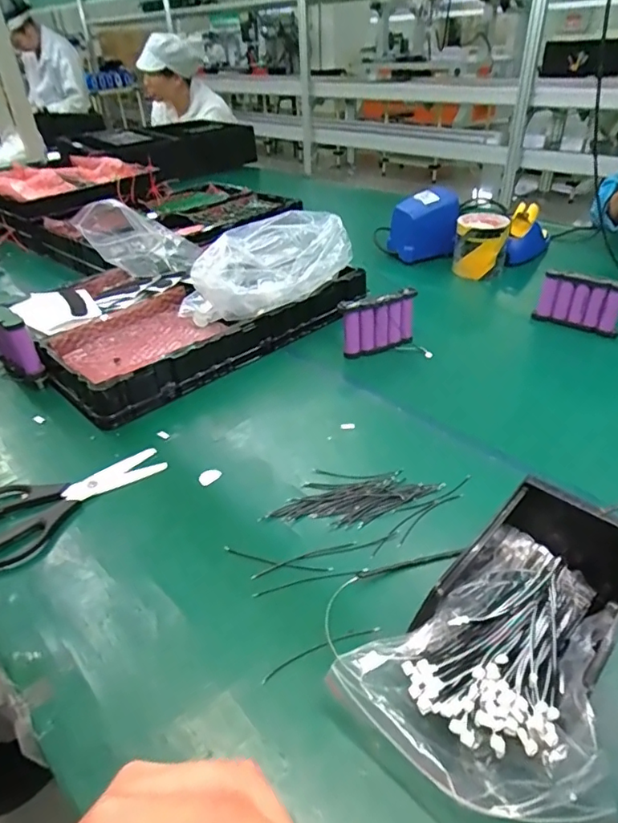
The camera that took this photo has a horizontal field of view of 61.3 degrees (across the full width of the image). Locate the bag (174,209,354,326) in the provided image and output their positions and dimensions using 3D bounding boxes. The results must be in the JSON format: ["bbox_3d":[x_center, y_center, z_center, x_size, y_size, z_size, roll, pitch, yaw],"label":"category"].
[{"bbox_3d":[-0.060,-0.204,0.738,0.252,0.105,0.096,-30,43,-13],"label":"bag"}]

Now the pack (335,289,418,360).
[{"bbox_3d":[0.098,-0.119,0.731,0.108,0.089,0.027,-18,39,-22],"label":"pack"}]

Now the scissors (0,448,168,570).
[{"bbox_3d":[-0.243,0.082,0.527,0.187,0.008,0.100,-29,45,-33],"label":"scissors"}]

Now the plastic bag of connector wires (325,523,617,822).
[{"bbox_3d":[0.135,0.161,0.354,0.144,0.069,0.204,27,44,32],"label":"plastic bag of connector wires"}]

